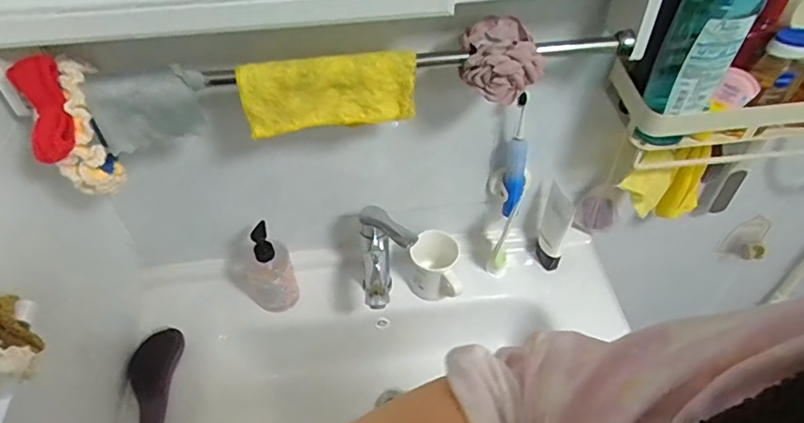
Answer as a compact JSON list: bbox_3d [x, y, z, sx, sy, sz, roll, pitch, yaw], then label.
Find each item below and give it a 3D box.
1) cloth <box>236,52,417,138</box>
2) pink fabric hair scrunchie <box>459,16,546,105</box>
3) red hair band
[{"bbox_3d":[-0.084,-0.136,0.632,0.199,0.081,0.028,-6,48,-4],"label":"cloth"},{"bbox_3d":[0.114,-0.180,0.638,0.088,0.072,0.082,-2,48,-1],"label":"pink fabric hair scrunchie"},{"bbox_3d":[-0.365,-0.104,0.551,0.043,0.030,0.109,-16,87,-13],"label":"red hair band"}]

